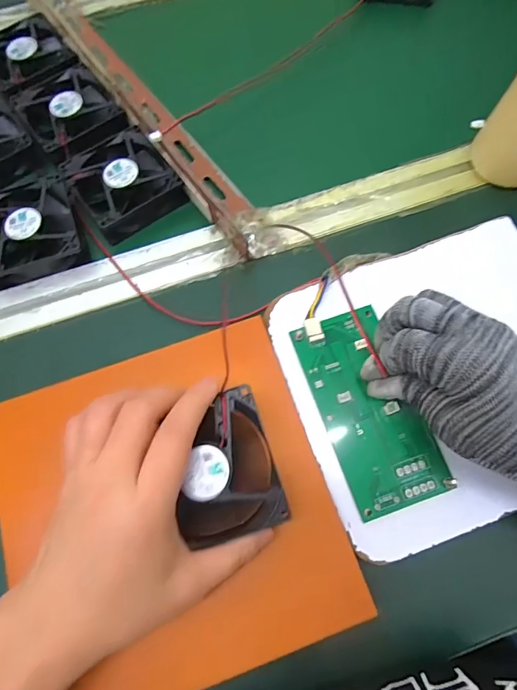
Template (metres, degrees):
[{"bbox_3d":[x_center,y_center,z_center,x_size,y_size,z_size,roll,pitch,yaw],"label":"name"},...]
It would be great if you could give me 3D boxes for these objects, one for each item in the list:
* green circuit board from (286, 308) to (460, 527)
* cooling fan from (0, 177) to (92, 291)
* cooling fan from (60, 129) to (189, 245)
[{"bbox_3d":[0.073,0.041,0.285,0.064,0.010,0.134,-20,73,-8],"label":"green circuit board"},{"bbox_3d":[-0.190,-0.096,0.349,0.079,0.026,0.084,-20,68,-8],"label":"cooling fan"},{"bbox_3d":[-0.115,-0.141,0.365,0.083,0.028,0.078,-34,71,-13],"label":"cooling fan"}]

